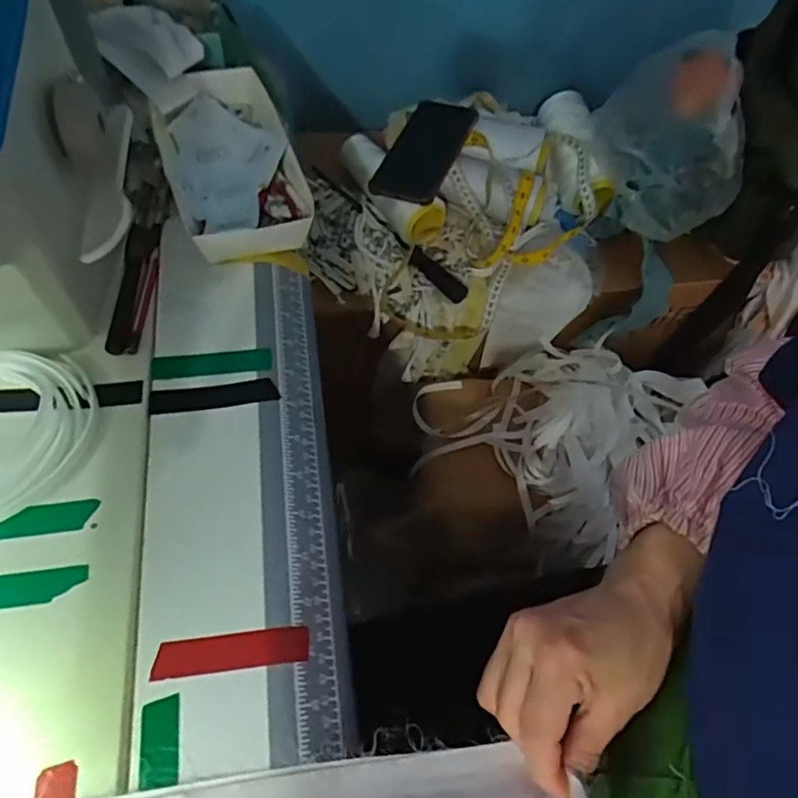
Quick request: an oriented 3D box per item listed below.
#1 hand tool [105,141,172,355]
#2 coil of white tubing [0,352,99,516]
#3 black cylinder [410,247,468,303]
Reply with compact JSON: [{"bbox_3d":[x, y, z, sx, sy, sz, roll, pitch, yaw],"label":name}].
[{"bbox_3d":[-0.188,-0.120,0.424,0.033,0.016,0.202,-6,58,-9],"label":"hand tool"},{"bbox_3d":[-0.237,0.021,0.331,0.113,0.017,0.100,-10,59,-11],"label":"coil of white tubing"},{"bbox_3d":[0.043,-0.142,0.657,0.023,0.017,0.087,-35,68,-21],"label":"black cylinder"}]

